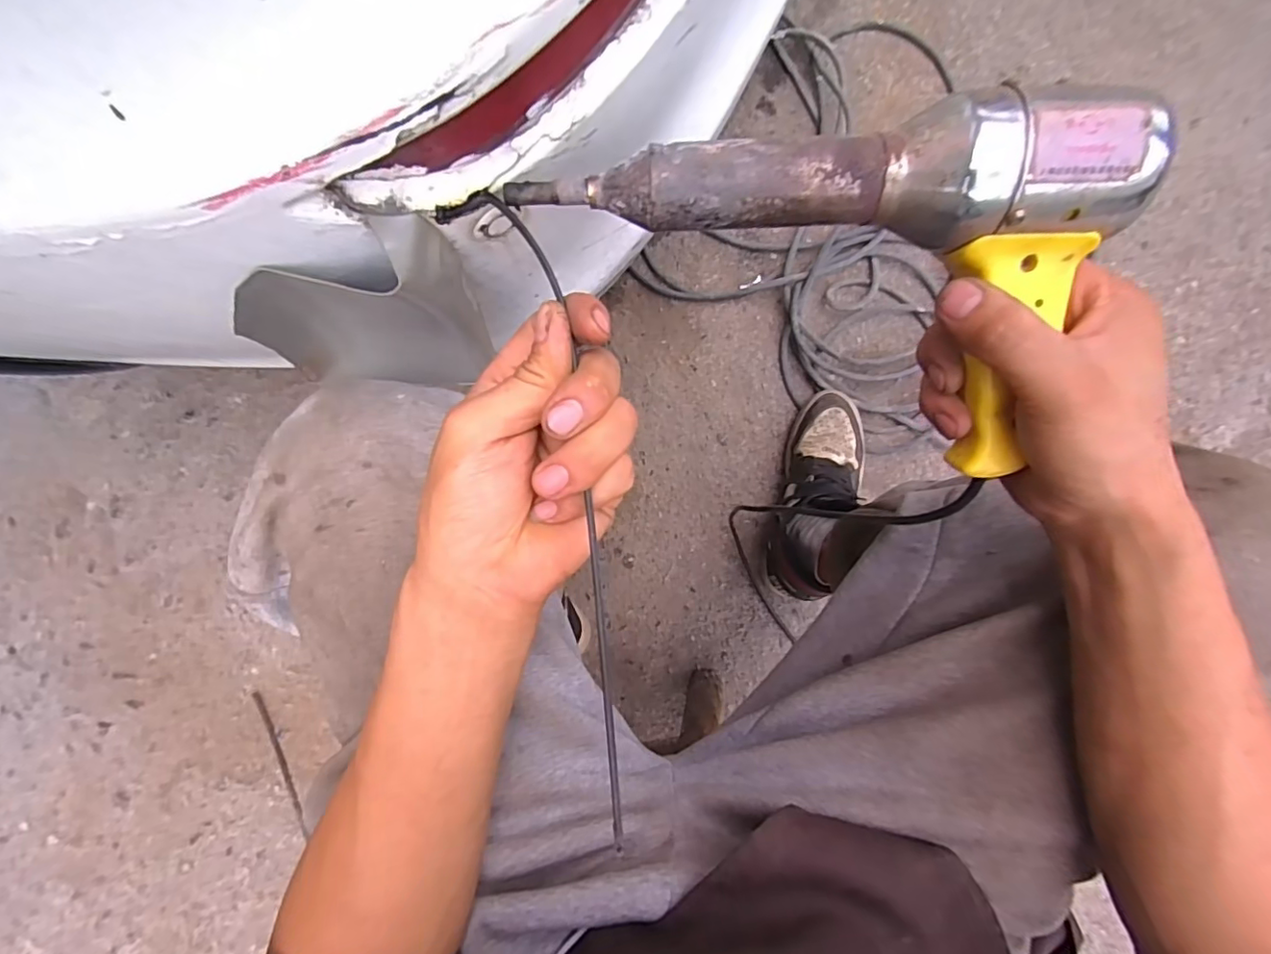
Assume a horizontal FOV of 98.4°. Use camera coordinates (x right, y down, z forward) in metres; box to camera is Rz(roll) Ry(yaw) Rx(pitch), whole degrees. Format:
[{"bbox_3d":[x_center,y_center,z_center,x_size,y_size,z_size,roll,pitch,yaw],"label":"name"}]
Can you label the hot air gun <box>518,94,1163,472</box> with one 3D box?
[{"bbox_3d":[0.067,-0.084,0.220,0.222,0.063,0.125,9,92,0],"label":"hot air gun"}]

